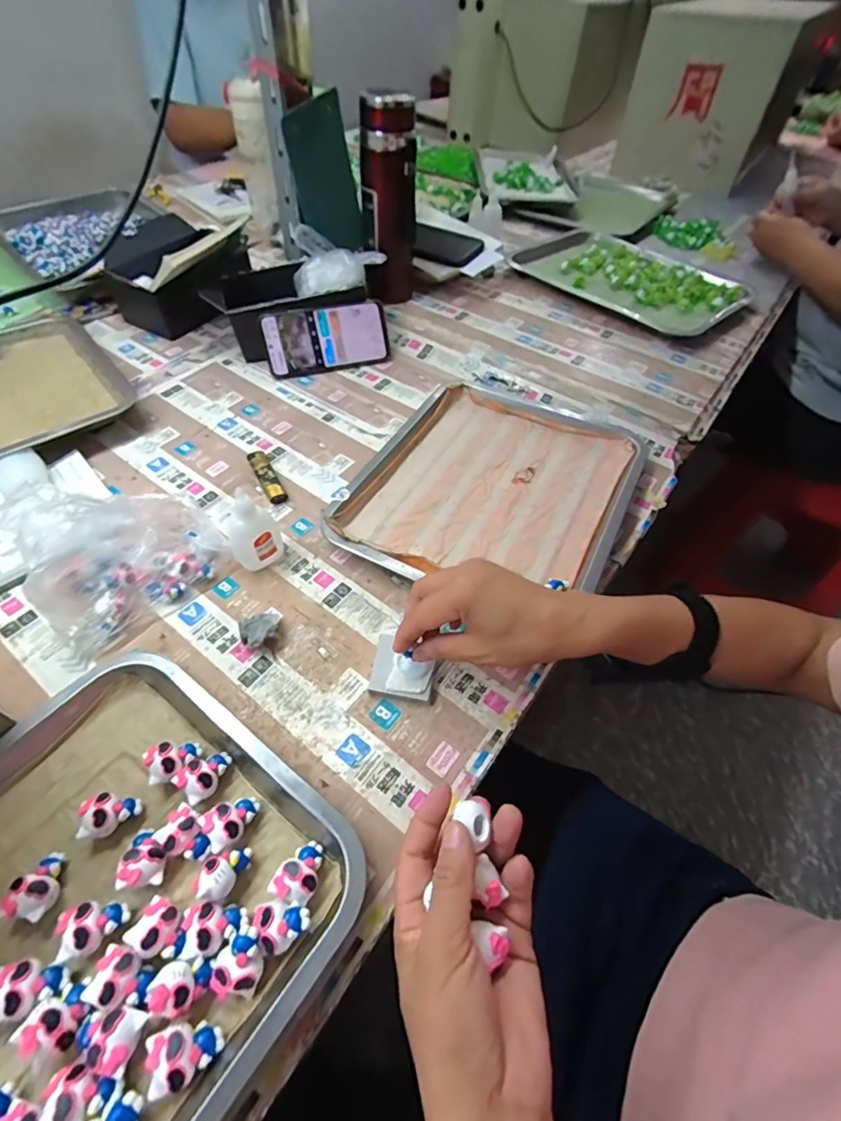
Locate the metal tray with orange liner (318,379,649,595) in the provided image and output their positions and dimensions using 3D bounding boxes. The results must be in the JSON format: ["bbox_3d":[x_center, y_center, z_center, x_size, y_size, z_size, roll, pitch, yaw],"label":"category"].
[{"bbox_3d":[0.084,-0.085,0.535,0.263,0.032,0.309,25,55,15],"label":"metal tray with orange liner"}]

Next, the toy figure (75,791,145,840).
[{"bbox_3d":[-0.205,0.168,0.321,0.036,0.020,0.025,-3,53,-6],"label":"toy figure"}]

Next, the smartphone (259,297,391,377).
[{"bbox_3d":[-0.125,-0.299,0.658,0.163,0.079,0.012,-14,27,-12],"label":"smartphone"}]

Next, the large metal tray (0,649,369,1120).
[{"bbox_3d":[-0.231,0.236,0.266,0.269,0.025,0.352,31,57,19],"label":"large metal tray"}]

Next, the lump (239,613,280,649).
[{"bbox_3d":[-0.134,0.059,0.412,0.033,0.020,0.028,-21,57,-19],"label":"lump"}]

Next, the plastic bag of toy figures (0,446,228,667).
[{"bbox_3d":[-0.251,-0.020,0.406,0.145,0.119,0.119,-23,57,-20],"label":"plastic bag of toy figures"}]

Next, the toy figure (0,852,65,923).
[{"bbox_3d":[-0.229,0.197,0.295,0.023,0.021,0.033,18,54,10],"label":"toy figure"}]

